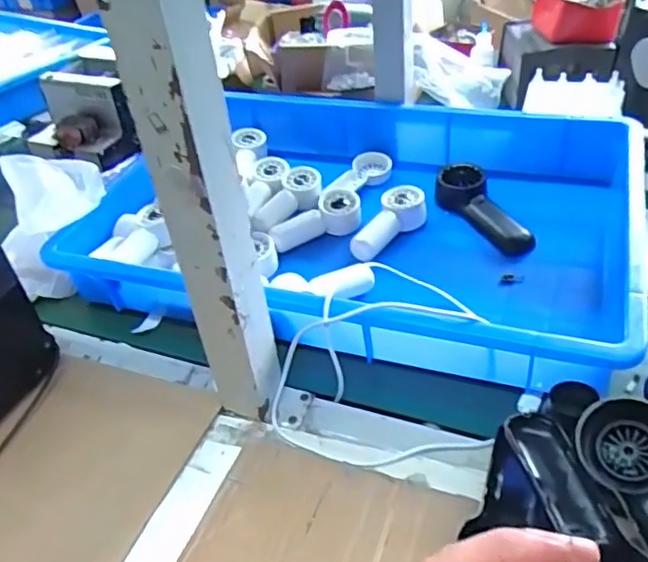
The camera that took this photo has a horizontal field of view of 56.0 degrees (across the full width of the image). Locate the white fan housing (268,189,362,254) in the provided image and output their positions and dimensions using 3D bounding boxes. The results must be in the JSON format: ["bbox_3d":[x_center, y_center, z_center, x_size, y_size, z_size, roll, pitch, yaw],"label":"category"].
[{"bbox_3d":[-0.013,-0.068,0.694,0.112,0.034,0.049,-19,41,-15],"label":"white fan housing"}]

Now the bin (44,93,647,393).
[{"bbox_3d":[0.040,-0.070,0.654,0.532,0.096,0.392,10,42,19],"label":"bin"}]

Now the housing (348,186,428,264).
[{"bbox_3d":[0.074,-0.063,0.674,0.048,0.032,0.111,19,46,28],"label":"housing"}]

